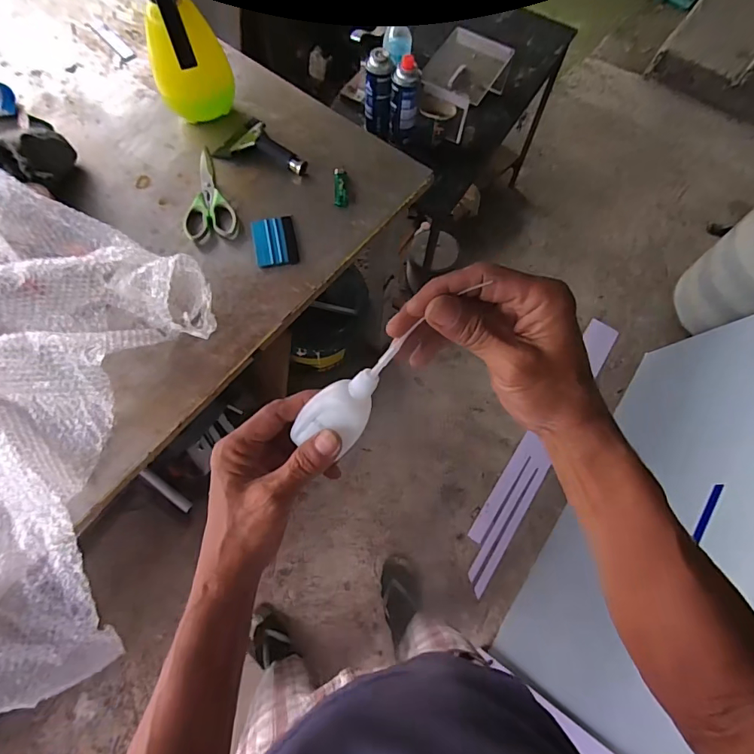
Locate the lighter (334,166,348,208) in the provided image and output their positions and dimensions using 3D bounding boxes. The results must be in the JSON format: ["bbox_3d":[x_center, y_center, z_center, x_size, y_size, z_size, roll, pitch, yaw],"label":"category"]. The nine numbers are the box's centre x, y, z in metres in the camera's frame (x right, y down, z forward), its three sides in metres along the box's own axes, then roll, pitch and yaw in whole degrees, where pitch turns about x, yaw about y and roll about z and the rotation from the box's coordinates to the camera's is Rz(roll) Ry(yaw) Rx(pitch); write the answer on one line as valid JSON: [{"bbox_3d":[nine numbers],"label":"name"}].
[{"bbox_3d":[-0.067,-0.359,0.835,0.026,0.017,0.091,-1,70,-2],"label":"lighter"}]

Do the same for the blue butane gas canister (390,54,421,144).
[{"bbox_3d":[0.064,-0.632,1.032,0.063,0.167,0.062,5,70,0],"label":"blue butane gas canister"}]

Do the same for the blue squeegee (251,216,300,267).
[{"bbox_3d":[-0.180,-0.242,0.789,0.072,0.009,0.103,-10,71,-6],"label":"blue squeegee"}]

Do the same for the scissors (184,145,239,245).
[{"bbox_3d":[-0.315,-0.335,0.817,0.086,0.012,0.211,-15,72,-7],"label":"scissors"}]

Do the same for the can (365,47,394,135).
[{"bbox_3d":[0.001,-0.652,1.036,0.063,0.160,0.066,1,70,-2],"label":"can"}]

